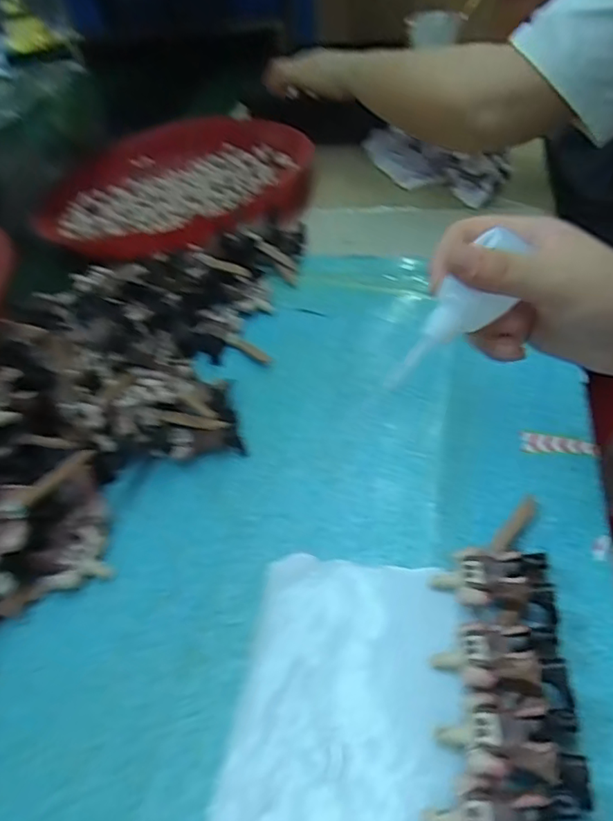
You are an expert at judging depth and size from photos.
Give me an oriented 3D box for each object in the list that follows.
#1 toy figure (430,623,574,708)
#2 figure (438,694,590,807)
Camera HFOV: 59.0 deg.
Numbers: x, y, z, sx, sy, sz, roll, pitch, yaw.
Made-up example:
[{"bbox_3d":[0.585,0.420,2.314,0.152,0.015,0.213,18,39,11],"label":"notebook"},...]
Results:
[{"bbox_3d":[0.090,0.116,0.256,0.056,0.021,0.032,2,47,7],"label":"toy figure"},{"bbox_3d":[0.088,0.142,0.233,0.059,0.019,0.032,9,48,13],"label":"figure"}]

